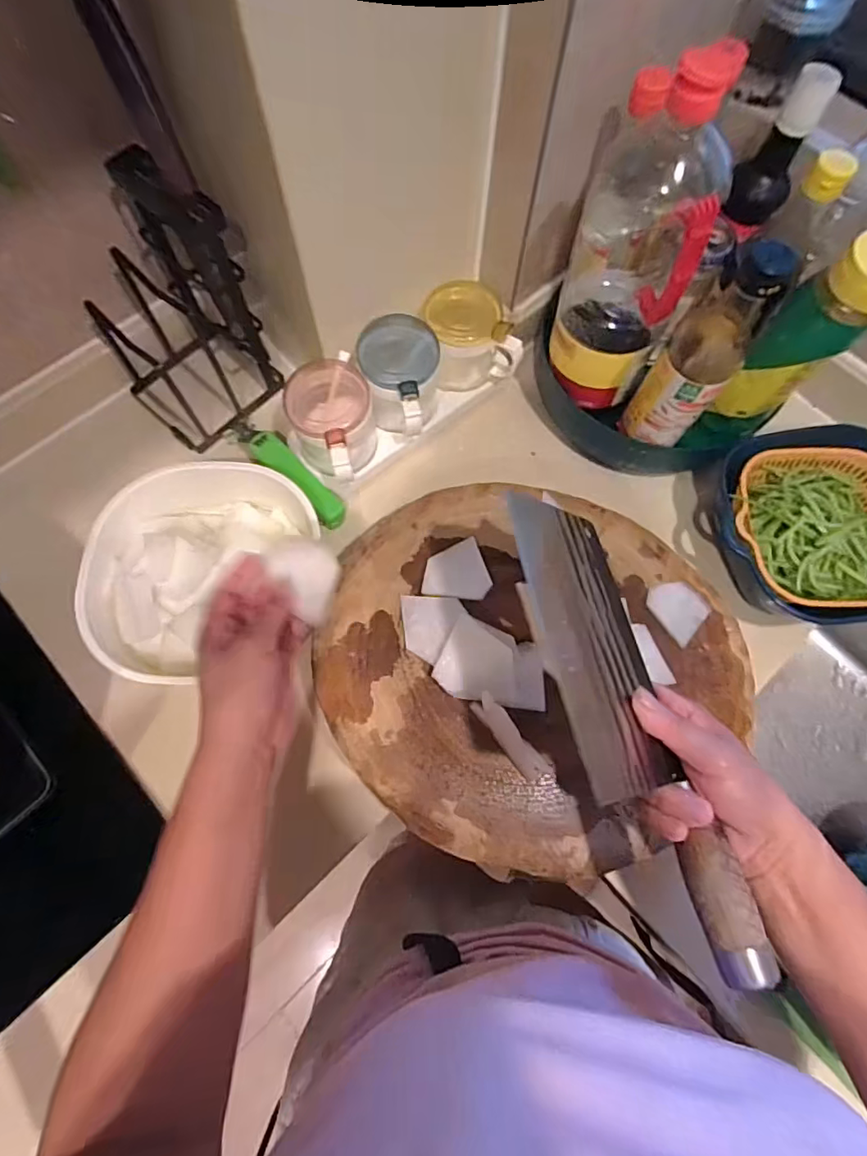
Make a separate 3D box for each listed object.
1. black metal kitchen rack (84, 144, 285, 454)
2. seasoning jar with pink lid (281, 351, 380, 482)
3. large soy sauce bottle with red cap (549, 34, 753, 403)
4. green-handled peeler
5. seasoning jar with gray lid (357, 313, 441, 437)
[{"bbox_3d":[-0.266,-0.262,0.537,0.132,0.230,0.138,41,76,12],"label":"black metal kitchen rack"},{"bbox_3d":[-0.098,-0.152,0.555,0.080,0.080,0.114,-27,74,-9],"label":"seasoning jar with pink lid"},{"bbox_3d":[0.172,-0.284,0.465,0.084,0.269,0.106,8,72,2],"label":"large soy sauce bottle with red cap"},{"bbox_3d":[-0.164,-0.123,0.583,0.035,0.041,0.174,-43,77,-13],"label":"green-handled peeler"},{"bbox_3d":[-0.036,-0.204,0.567,0.079,0.082,0.114,3,71,0],"label":"seasoning jar with gray lid"}]

